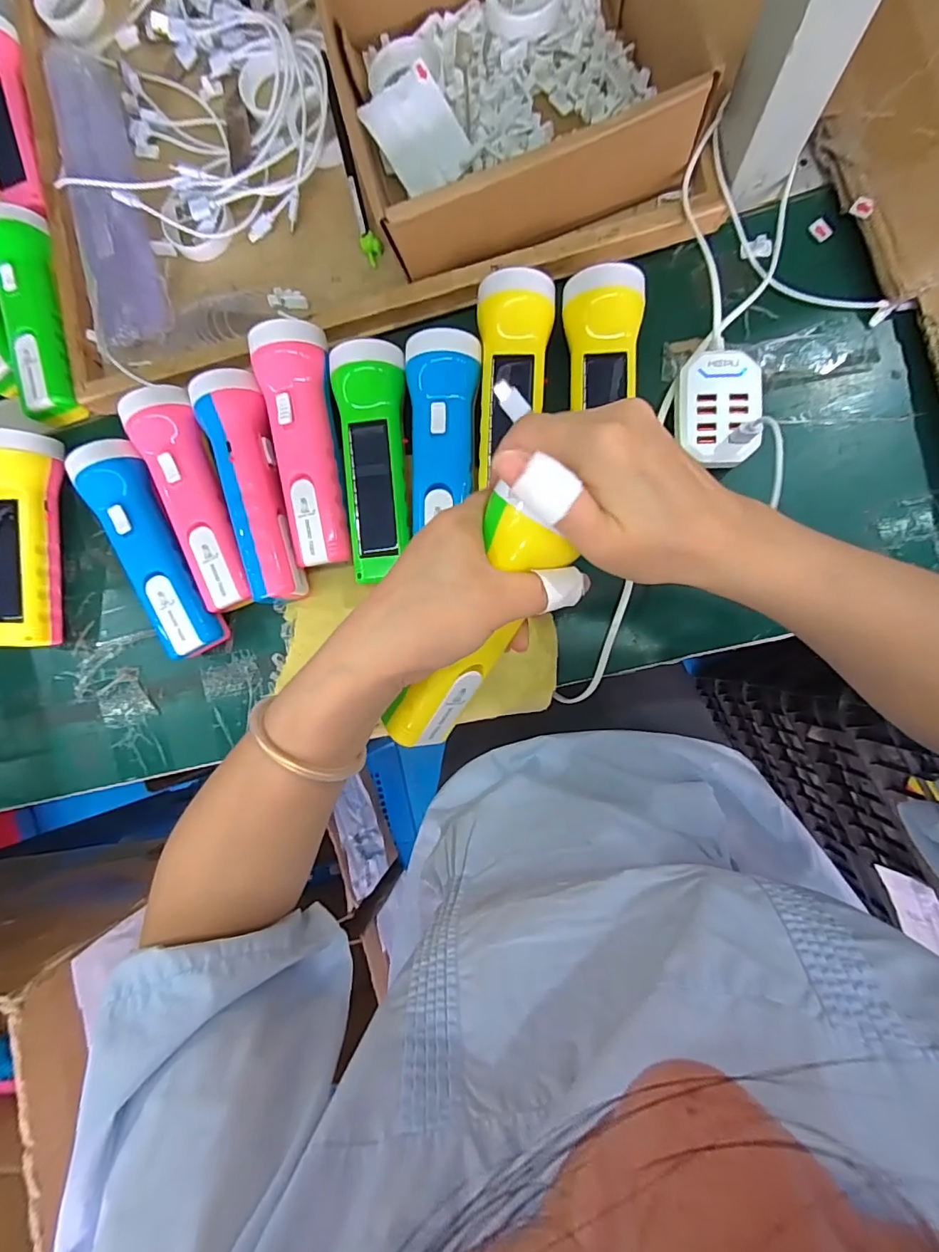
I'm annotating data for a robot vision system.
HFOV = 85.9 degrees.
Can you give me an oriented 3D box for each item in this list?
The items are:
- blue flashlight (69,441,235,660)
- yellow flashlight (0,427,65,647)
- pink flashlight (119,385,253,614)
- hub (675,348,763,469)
[{"bbox_3d":[-0.238,-0.056,0.379,0.050,0.044,0.164,-25,84,5],"label":"blue flashlight"},{"bbox_3d":[-0.349,-0.066,0.392,0.051,0.046,0.163,7,87,8],"label":"yellow flashlight"},{"bbox_3d":[-0.199,-0.094,0.378,0.049,0.038,0.166,-23,84,5],"label":"pink flashlight"},{"bbox_3d":[0.168,-0.146,0.348,0.054,0.033,0.077,0,92,6],"label":"hub"}]

